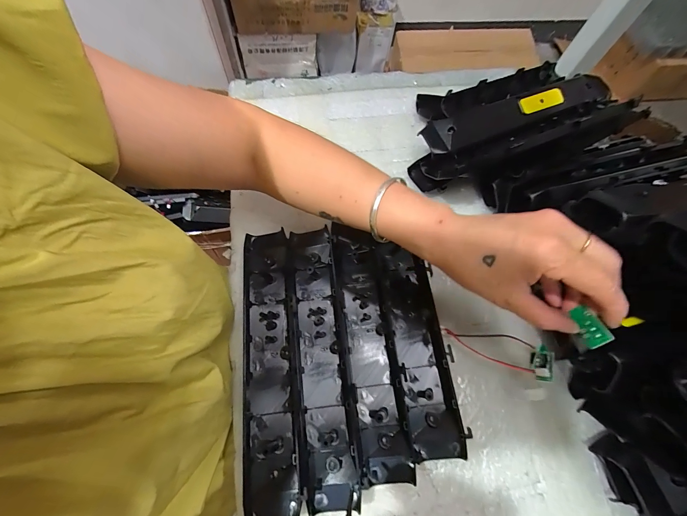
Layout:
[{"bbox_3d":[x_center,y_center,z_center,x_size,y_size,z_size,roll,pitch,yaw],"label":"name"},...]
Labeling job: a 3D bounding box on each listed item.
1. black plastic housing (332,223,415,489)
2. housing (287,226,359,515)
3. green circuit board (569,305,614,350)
[{"bbox_3d":[0.025,0.084,0.318,0.053,0.021,0.263,-5,68,-6],"label":"black plastic housing"},{"bbox_3d":[-0.027,0.097,0.311,0.051,0.021,0.273,-5,68,-7],"label":"housing"},{"bbox_3d":[0.175,0.049,0.214,0.004,0.016,0.030,18,39,-26],"label":"green circuit board"}]

